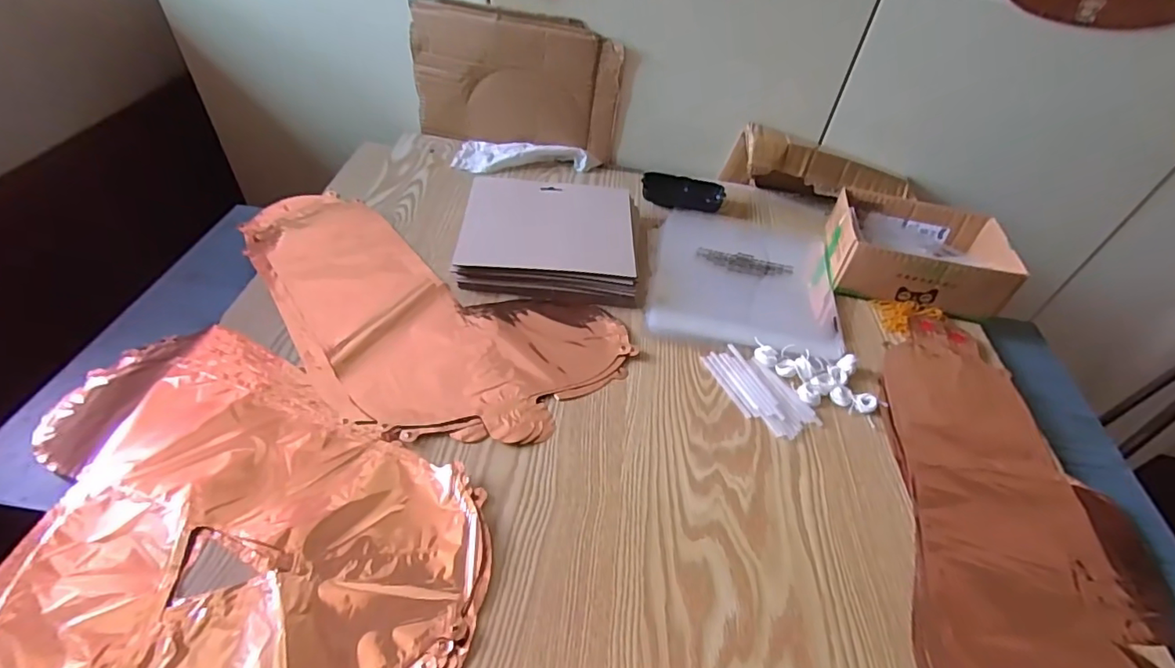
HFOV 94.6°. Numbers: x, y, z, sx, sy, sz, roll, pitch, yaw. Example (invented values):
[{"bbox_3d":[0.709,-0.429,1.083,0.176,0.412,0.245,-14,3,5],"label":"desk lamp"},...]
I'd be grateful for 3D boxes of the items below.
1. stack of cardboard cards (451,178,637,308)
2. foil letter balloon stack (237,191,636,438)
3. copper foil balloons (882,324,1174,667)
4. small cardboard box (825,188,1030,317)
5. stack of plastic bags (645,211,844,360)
[{"bbox_3d":[-0.043,-0.112,0.626,0.198,0.039,0.184,3,45,-4],"label":"stack of cardboard cards"},{"bbox_3d":[-0.195,-0.025,0.551,0.450,0.008,0.223,24,48,16],"label":"foil letter balloon stack"},{"bbox_3d":[0.359,0.167,0.424,0.211,0.014,0.437,14,46,7],"label":"copper foil balloons"},{"bbox_3d":[0.385,-0.097,0.642,0.183,0.063,0.141,14,46,7],"label":"small cardboard box"},{"bbox_3d":[0.186,-0.075,0.641,0.202,0.012,0.251,12,46,5],"label":"stack of plastic bags"}]

